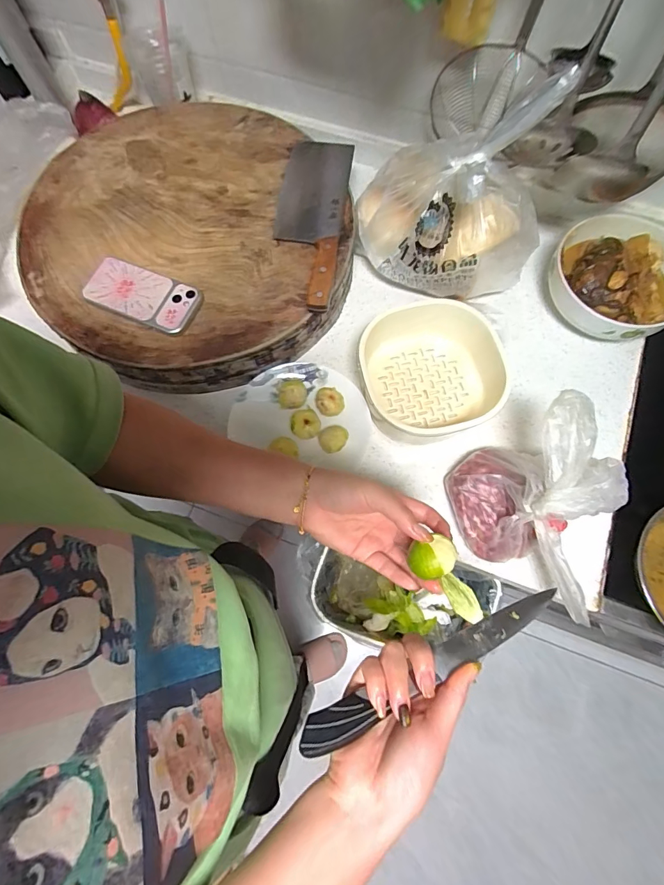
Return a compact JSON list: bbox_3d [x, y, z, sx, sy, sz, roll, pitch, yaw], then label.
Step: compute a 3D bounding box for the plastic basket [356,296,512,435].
[{"bbox_3d":[0.128,-0.089,0.546,0.175,0.081,0.181,-4,73,-1],"label":"plastic basket"}]

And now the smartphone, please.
[{"bbox_3d":[-0.249,-0.195,0.541,0.153,0.011,0.072,23,74,7],"label":"smartphone"}]

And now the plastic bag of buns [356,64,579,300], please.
[{"bbox_3d":[0.151,-0.316,0.524,0.244,0.196,0.169,28,75,8],"label":"plastic bag of buns"}]

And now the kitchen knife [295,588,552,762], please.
[{"bbox_3d":[0.083,0.172,0.319,0.231,0.016,0.022,-19,74,-18],"label":"kitchen knife"}]

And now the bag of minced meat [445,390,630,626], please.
[{"bbox_3d":[0.236,0.071,0.458,0.152,0.157,0.179,-39,77,-11],"label":"bag of minced meat"}]

